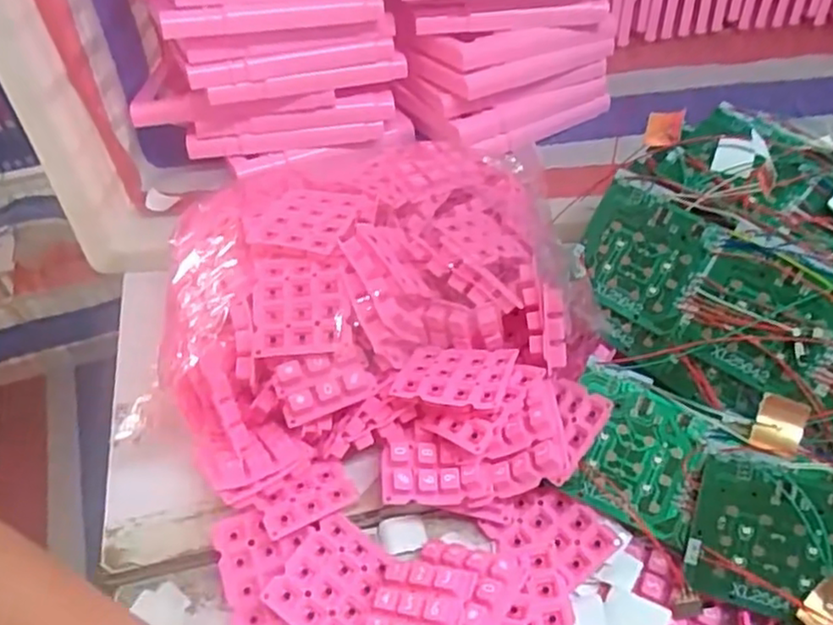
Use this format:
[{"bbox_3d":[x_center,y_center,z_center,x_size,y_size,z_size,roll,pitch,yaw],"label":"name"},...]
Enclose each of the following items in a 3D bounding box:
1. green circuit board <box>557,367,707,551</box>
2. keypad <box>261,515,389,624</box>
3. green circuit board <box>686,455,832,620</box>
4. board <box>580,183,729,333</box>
[{"bbox_3d":[0.115,0.075,0.351,0.064,0.006,0.074,13,82,16],"label":"green circuit board"},{"bbox_3d":[-0.041,0.136,0.336,0.048,0.007,0.057,38,46,8],"label":"keypad"},{"bbox_3d":[0.170,0.107,0.317,0.072,0.004,0.070,6,89,22],"label":"green circuit board"},{"bbox_3d":[0.129,-0.032,0.385,0.069,0.067,0.004,31,10,26],"label":"board"}]

